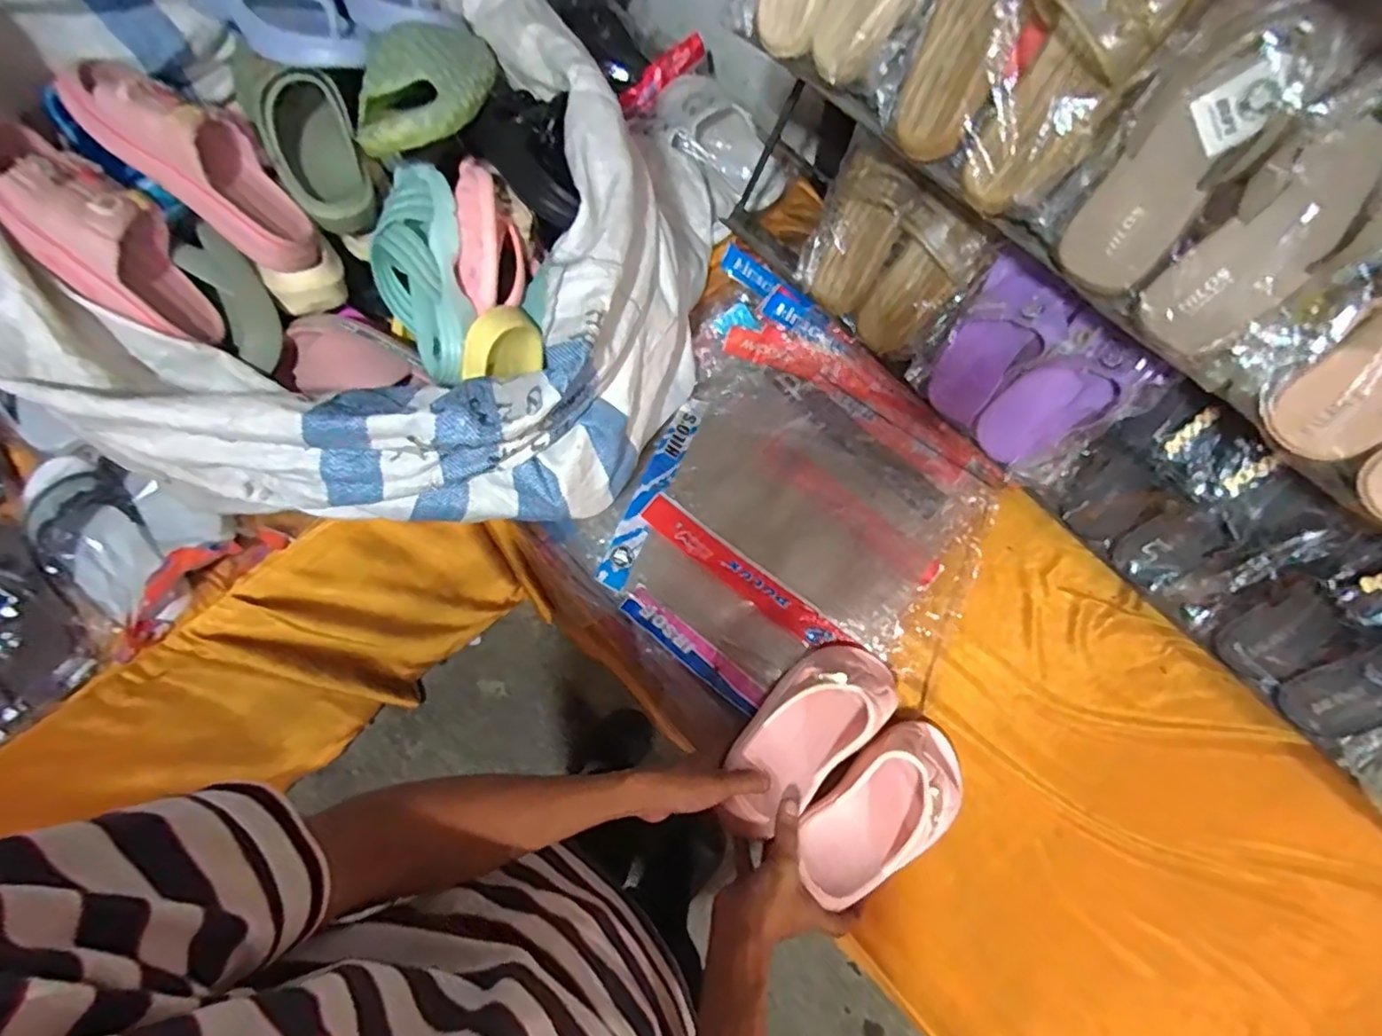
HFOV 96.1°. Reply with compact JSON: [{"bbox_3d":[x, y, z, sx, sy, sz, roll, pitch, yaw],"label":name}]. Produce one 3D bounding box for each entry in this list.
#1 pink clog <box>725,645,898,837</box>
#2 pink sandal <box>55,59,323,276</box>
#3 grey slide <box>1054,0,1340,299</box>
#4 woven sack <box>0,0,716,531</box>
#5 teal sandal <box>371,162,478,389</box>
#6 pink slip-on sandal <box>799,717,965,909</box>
[{"bbox_3d":[0.132,0.207,0.638,0.258,0.085,0.101,-33,72,-32],"label":"pink clog"},{"bbox_3d":[-0.488,-0.354,0.631,0.083,0.218,0.097,7,68,34],"label":"pink sandal"},{"bbox_3d":[0.344,-0.252,0.444,0.077,0.189,0.047,41,51,14],"label":"grey slide"},{"bbox_3d":[-0.325,-0.322,0.674,0.649,0.365,0.595,2,70,2],"label":"woven sack"},{"bbox_3d":[-0.291,-0.261,0.686,0.106,0.090,0.231,-15,93,-10],"label":"teal sandal"},{"bbox_3d":[0.204,0.284,0.628,0.236,0.094,0.104,-26,88,-24],"label":"pink slip-on sandal"}]

